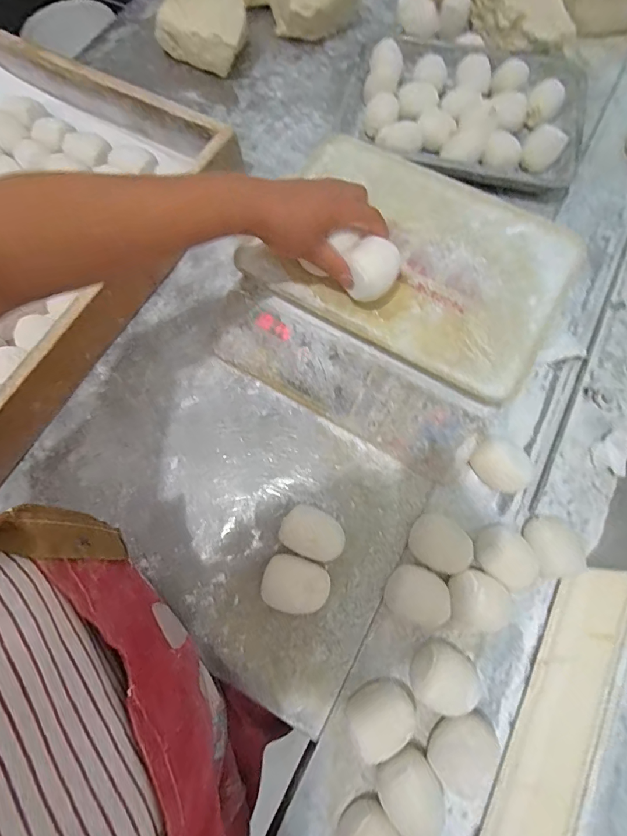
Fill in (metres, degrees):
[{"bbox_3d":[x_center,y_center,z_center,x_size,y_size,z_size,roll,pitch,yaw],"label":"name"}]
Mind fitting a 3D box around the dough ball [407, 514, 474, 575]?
[{"bbox_3d":[0.137,0.135,0.435,0.061,0.029,0.052,33,76,10],"label":"dough ball"}]

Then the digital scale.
[{"bbox_3d":[0.089,-0.140,0.483,0.340,0.104,0.311,31,75,10],"label":"digital scale"}]

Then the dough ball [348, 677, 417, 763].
[{"bbox_3d":[0.065,0.289,0.385,0.067,0.034,0.054,-26,74,-7],"label":"dough ball"}]

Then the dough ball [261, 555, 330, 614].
[{"bbox_3d":[-0.018,0.175,0.423,0.066,0.031,0.051,14,73,5],"label":"dough ball"}]

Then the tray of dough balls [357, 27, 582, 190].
[{"bbox_3d":[0.229,-0.469,0.616,0.337,0.053,0.264,13,73,5],"label":"tray of dough balls"}]

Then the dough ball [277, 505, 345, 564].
[{"bbox_3d":[0.000,0.125,0.433,0.066,0.041,0.047,25,75,8],"label":"dough ball"}]

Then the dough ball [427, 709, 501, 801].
[{"bbox_3d":[0.144,0.312,0.374,0.065,0.034,0.059,-40,76,-11],"label":"dough ball"}]

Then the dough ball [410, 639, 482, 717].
[{"bbox_3d":[0.129,0.255,0.393,0.058,0.040,0.061,0,73,1],"label":"dough ball"}]

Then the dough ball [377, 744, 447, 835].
[{"bbox_3d":[0.093,0.349,0.366,0.053,0.034,0.080,-28,74,-8],"label":"dough ball"}]

